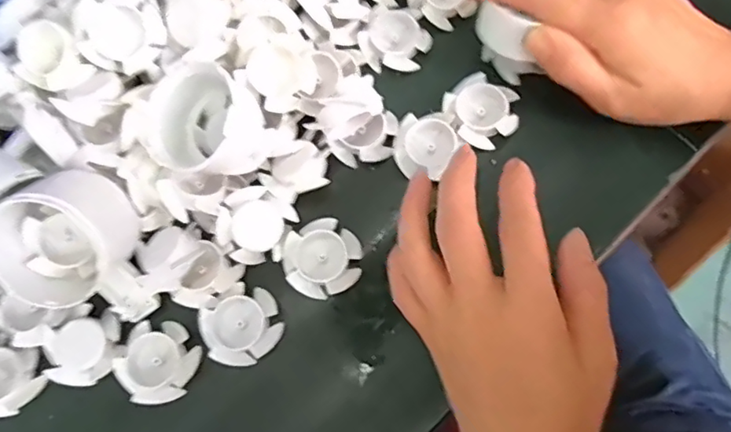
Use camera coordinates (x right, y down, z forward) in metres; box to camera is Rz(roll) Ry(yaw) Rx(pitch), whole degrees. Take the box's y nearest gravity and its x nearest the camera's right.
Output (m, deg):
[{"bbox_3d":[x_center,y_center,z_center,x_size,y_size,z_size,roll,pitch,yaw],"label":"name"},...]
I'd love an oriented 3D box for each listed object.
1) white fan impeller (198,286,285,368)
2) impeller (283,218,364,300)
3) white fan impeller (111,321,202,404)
[{"bbox_3d":[-0.064,0.059,0.298,0.039,0.011,0.035,-20,78,-4],"label":"white fan impeller"},{"bbox_3d":[-0.023,0.023,0.304,0.040,0.012,0.039,0,77,1],"label":"impeller"},{"bbox_3d":[-0.108,0.076,0.297,0.038,0.014,0.039,0,77,1],"label":"white fan impeller"}]

